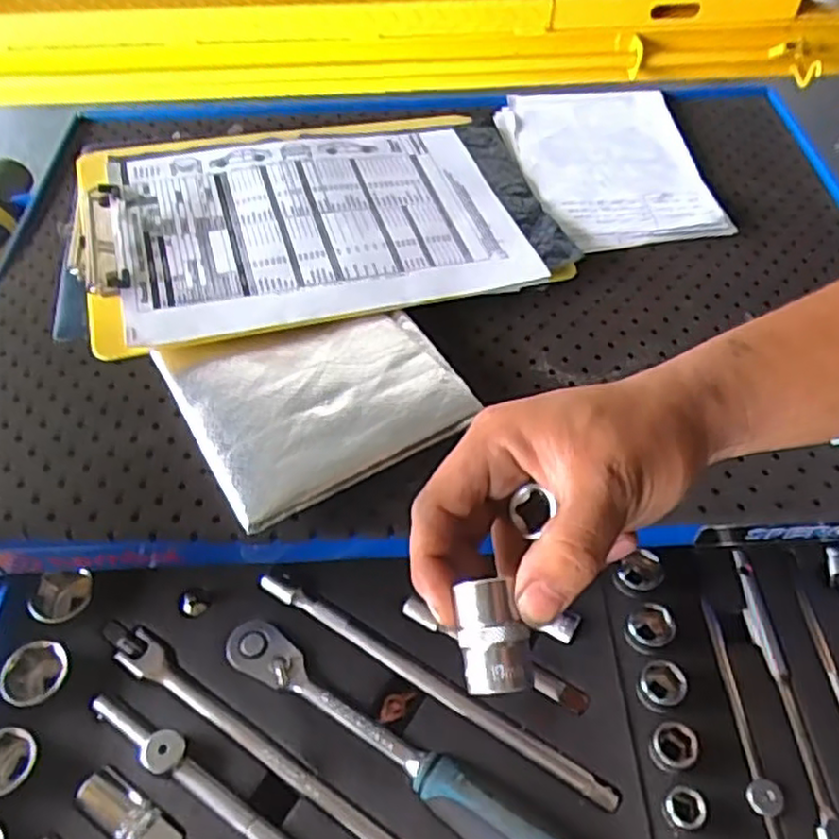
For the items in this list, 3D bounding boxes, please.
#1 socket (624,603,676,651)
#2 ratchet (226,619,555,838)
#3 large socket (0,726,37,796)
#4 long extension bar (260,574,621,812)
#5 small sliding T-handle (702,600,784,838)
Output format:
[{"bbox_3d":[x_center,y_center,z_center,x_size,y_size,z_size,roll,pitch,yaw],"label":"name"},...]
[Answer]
[{"bbox_3d":[0.145,0.129,0.443,0.028,0.025,0.026,-1,52,1],"label":"socket"},{"bbox_3d":[-0.016,0.187,0.402,0.241,0.029,0.029,28,57,21],"label":"ratchet"},{"bbox_3d":[-0.237,0.198,0.404,0.036,0.029,0.034,-1,52,1],"label":"large socket"},{"bbox_3d":[0.003,0.161,0.434,0.251,0.016,0.013,26,57,20],"label":"long extension bar"},{"bbox_3d":[0.189,0.182,0.409,0.014,0.012,0.159,-3,52,-1],"label":"small sliding T-handle"}]

